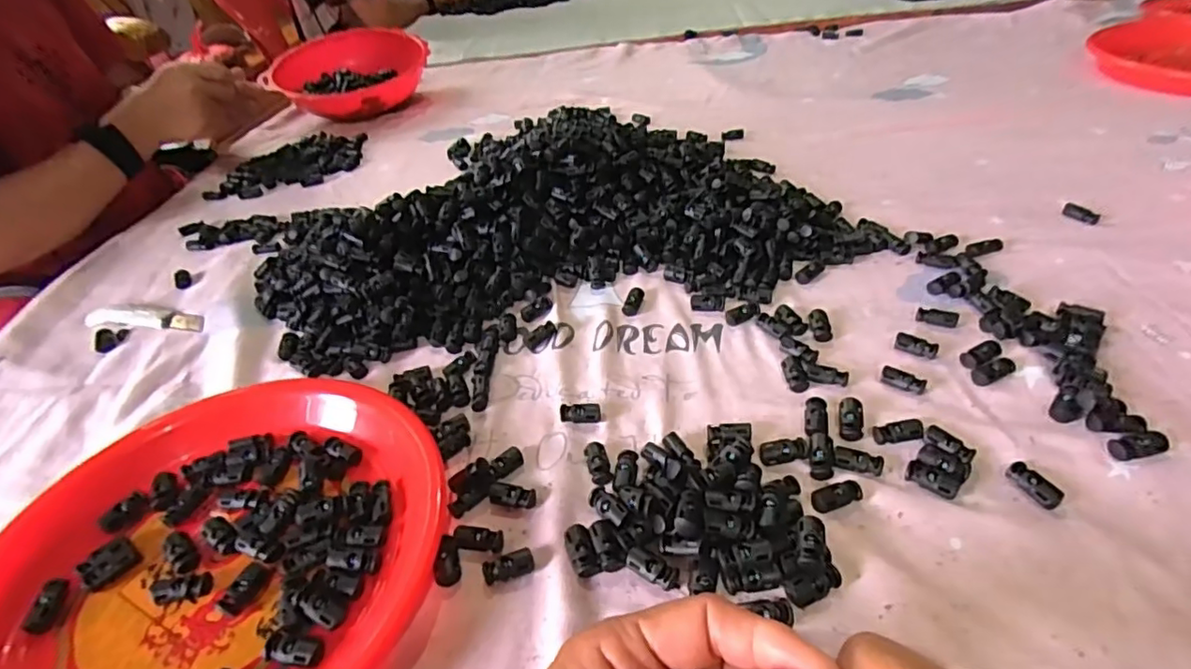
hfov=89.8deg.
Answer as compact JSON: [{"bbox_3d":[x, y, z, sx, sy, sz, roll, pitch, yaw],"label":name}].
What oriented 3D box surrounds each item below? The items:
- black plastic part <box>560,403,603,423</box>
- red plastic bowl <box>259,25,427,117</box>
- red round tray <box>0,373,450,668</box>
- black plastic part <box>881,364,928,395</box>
[{"bbox_3d":[-0.010,0.053,0.409,0.026,0.011,0.013,0,42,8],"label":"black plastic part"},{"bbox_3d":[-0.401,-0.431,0.994,0.222,0.067,0.222,1,62,-3],"label":"red plastic bowl"},{"bbox_3d":[-0.227,0.119,0.339,0.267,0.044,0.260,-4,41,4],"label":"red round tray"},{"bbox_3d":[0.209,0.031,0.406,0.028,0.007,0.011,21,48,28],"label":"black plastic part"}]

